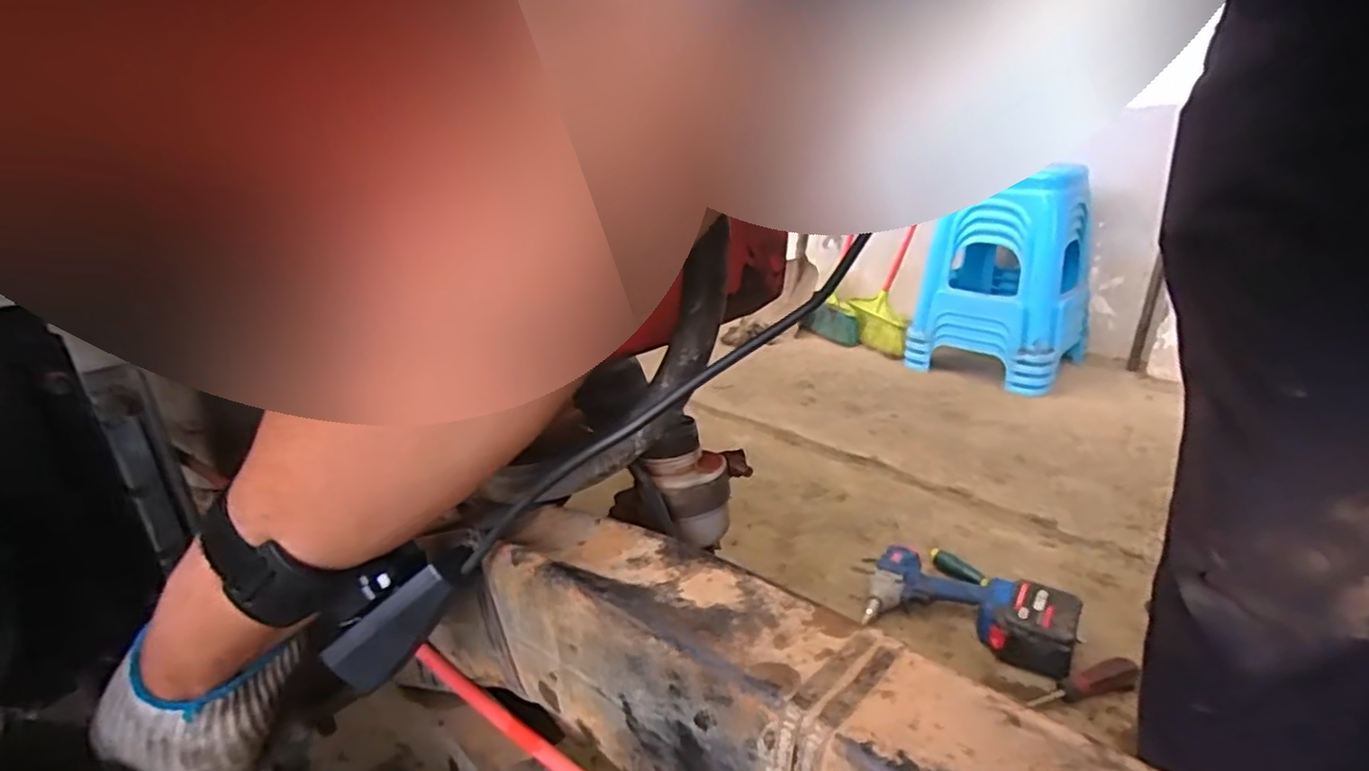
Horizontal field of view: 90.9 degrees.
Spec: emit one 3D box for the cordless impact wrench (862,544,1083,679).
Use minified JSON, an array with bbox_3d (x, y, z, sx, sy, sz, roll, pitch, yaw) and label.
[{"bbox_3d":[0.449,0.348,1.068,0.298,0.092,0.170,9,23,25],"label":"cordless impact wrench"}]

